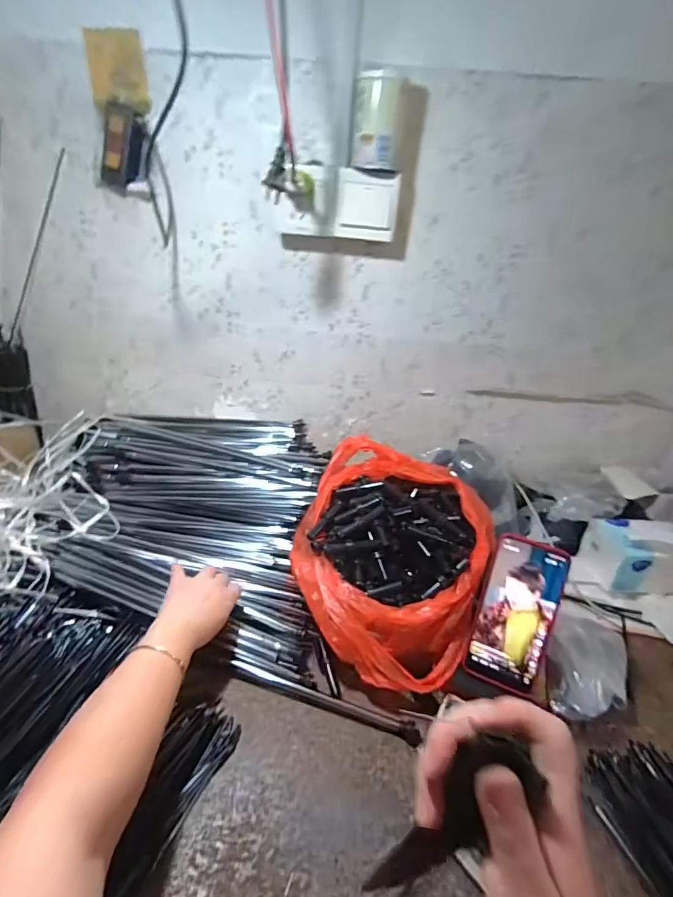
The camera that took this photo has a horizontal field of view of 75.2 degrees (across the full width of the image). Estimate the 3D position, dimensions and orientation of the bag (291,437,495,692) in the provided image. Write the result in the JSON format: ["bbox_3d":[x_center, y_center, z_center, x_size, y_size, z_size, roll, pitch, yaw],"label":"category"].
[{"bbox_3d":[0.063,0.135,0.577,0.249,0.147,0.247,16,32,21],"label":"bag"}]

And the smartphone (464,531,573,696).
[{"bbox_3d":[0.200,0.183,0.487,0.078,0.162,0.010,16,1,21],"label":"smartphone"}]

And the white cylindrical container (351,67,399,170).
[{"bbox_3d":[0.051,-0.419,0.562,0.059,0.098,0.051,3,30,0],"label":"white cylindrical container"}]

